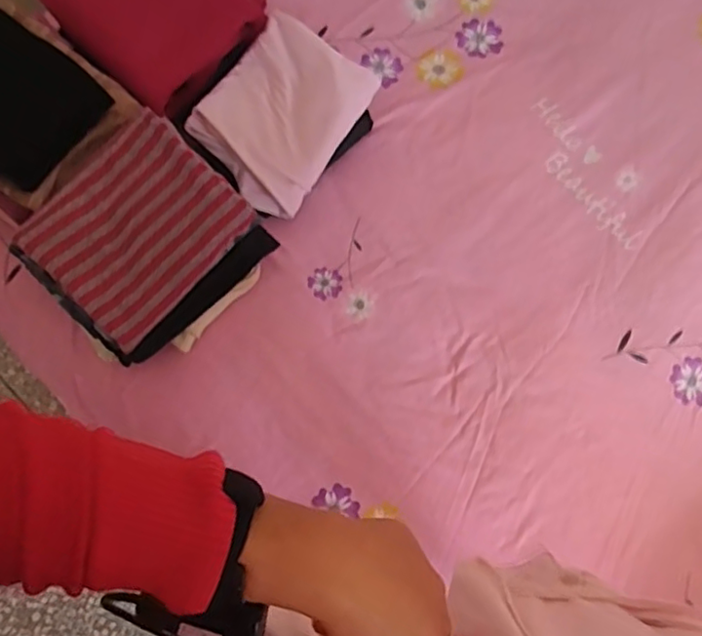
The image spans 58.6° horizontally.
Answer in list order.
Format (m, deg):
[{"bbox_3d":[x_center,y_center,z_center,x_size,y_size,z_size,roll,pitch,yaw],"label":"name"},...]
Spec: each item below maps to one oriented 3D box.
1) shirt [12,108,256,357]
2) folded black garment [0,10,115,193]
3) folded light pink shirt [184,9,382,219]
[{"bbox_3d":[-0.237,-0.103,0.697,0.178,0.052,0.213,42,79,7],"label":"shirt"},{"bbox_3d":[-0.395,-0.249,0.719,0.171,0.019,0.167,39,80,-12],"label":"folded black garment"},{"bbox_3d":[-0.089,-0.264,0.807,0.168,0.024,0.223,34,85,-8],"label":"folded light pink shirt"}]

